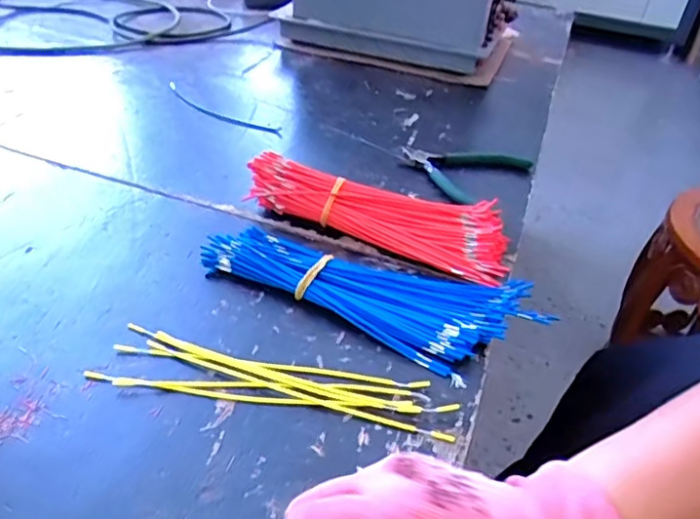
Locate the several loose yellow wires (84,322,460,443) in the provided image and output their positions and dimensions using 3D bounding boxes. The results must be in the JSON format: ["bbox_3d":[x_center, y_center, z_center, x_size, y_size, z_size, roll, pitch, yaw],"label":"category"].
[{"bbox_3d":[-0.053,0.087,0.412,0.246,0.011,0.051,11,39,6],"label":"several loose yellow wires"}]

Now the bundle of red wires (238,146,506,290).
[{"bbox_3d":[0.027,-0.046,0.555,0.255,0.043,0.084,19,41,16],"label":"bundle of red wires"}]

